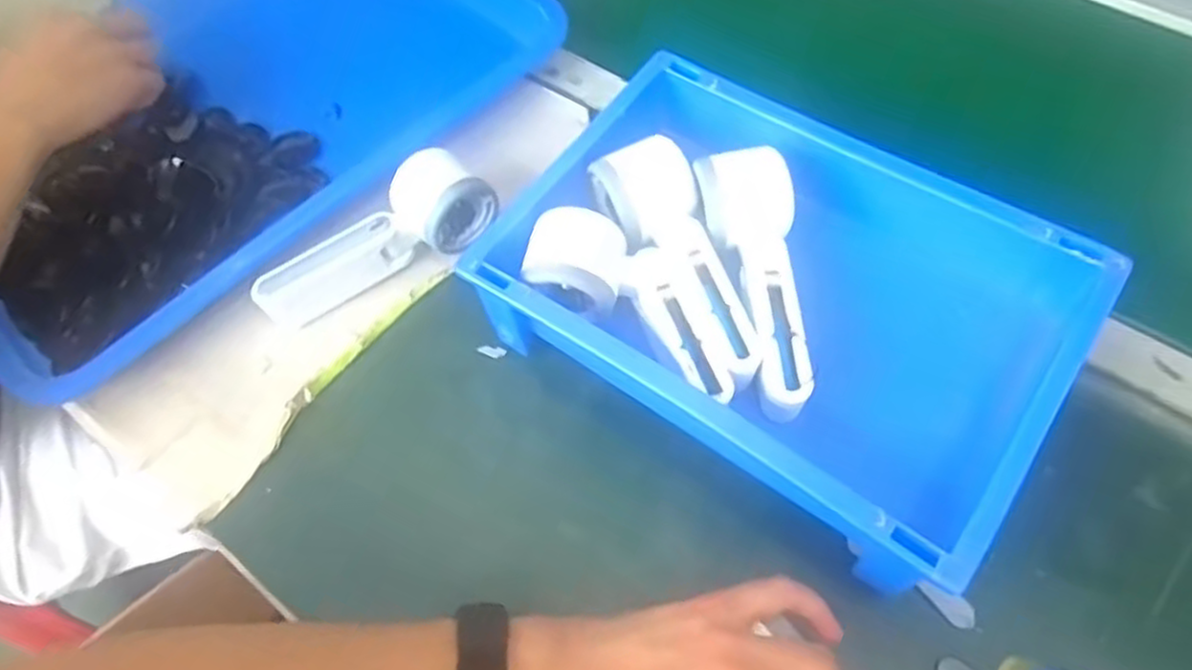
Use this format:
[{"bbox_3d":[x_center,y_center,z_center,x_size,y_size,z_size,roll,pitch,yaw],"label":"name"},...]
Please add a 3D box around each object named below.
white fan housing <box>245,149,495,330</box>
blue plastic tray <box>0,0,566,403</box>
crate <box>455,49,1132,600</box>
[{"bbox_3d":[-0.152,-0.064,0.526,0.169,0.057,0.059,-26,61,-12],"label":"white fan housing"},{"bbox_3d":[-0.285,-0.184,0.607,0.313,0.048,0.476,37,68,23],"label":"blue plastic tray"},{"bbox_3d":[0.104,-0.019,0.450,0.295,0.088,0.204,33,66,21],"label":"crate"}]

